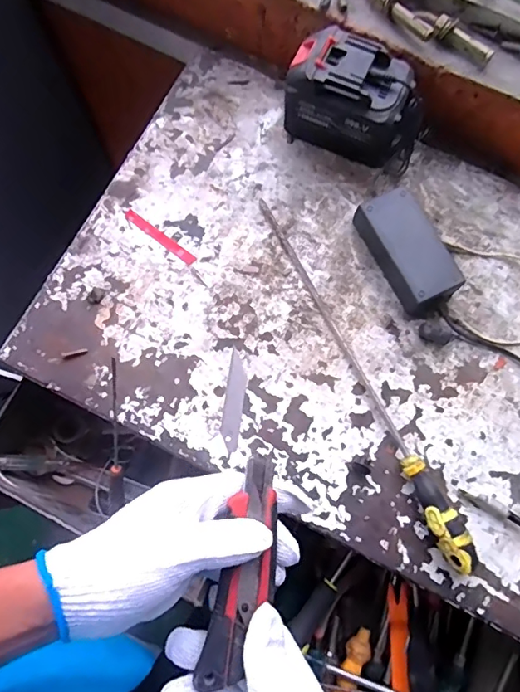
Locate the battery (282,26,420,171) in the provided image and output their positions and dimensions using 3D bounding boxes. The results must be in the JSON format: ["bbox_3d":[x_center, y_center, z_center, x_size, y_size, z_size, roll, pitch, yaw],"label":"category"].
[{"bbox_3d":[0.092,-0.248,0.497,0.124,0.081,0.073,22,78,4],"label":"battery"}]

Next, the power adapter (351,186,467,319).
[{"bbox_3d":[0.142,-0.090,0.484,0.062,0.034,0.118,-25,79,-6],"label":"power adapter"}]

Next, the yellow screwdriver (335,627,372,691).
[{"bbox_3d":[0.093,0.355,0.520,0.023,0.019,0.111,19,78,4],"label":"yellow screwdriver"}]

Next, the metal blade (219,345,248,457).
[{"bbox_3d":[-0.024,0.052,0.474,0.019,0.004,0.094,9,77,1],"label":"metal blade"}]

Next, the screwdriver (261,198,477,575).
[{"bbox_3d":[0.090,0.023,0.462,0.028,0.034,0.384,-27,79,-6],"label":"screwdriver"}]

